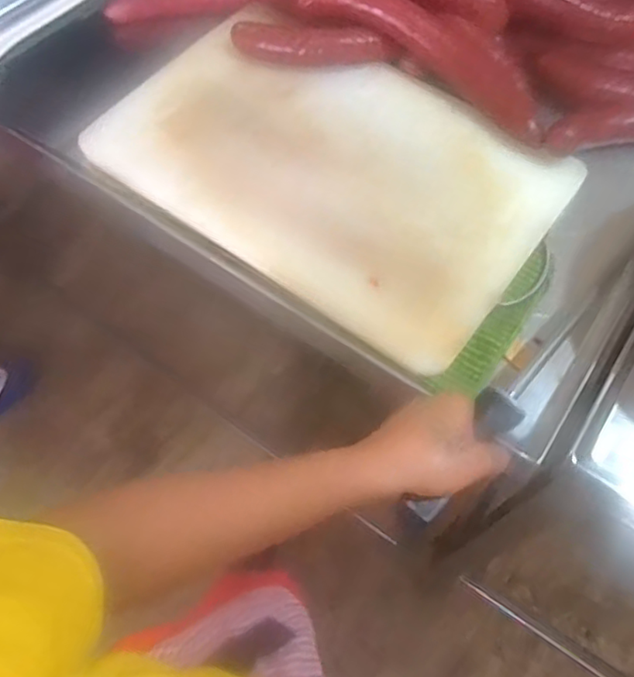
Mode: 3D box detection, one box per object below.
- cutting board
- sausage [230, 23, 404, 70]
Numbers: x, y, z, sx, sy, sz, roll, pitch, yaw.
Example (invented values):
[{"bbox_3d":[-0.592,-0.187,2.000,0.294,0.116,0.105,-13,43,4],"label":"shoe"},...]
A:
[{"bbox_3d":[0.013,-0.179,0.627,0.425,0.025,0.277,33,68,16],"label":"cutting board"},{"bbox_3d":[-0.007,-0.314,0.675,0.175,0.030,0.041,11,64,6],"label":"sausage"}]

